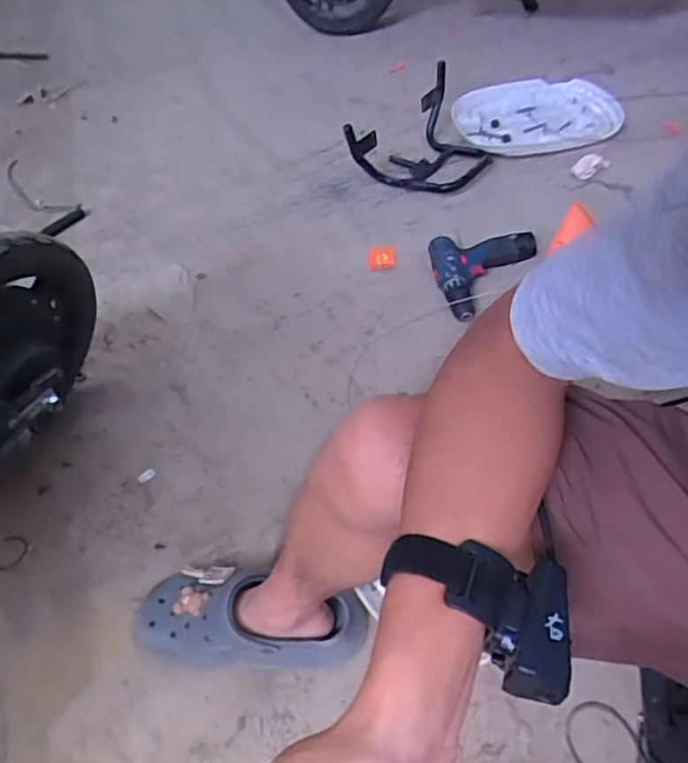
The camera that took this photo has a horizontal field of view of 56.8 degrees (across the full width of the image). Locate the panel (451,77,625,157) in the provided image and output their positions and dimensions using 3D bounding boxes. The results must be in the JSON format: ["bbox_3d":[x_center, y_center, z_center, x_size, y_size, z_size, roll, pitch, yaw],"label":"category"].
[{"bbox_3d":[0.464,-0.653,1.549,0.389,0.043,0.335,-1,49,6],"label":"panel"}]

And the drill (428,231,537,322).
[{"bbox_3d":[0.267,-0.195,1.154,0.199,0.055,0.183,-8,48,-1],"label":"drill"}]

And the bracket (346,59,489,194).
[{"bbox_3d":[0.178,-0.548,1.397,0.283,0.136,0.302,6,50,11],"label":"bracket"}]

